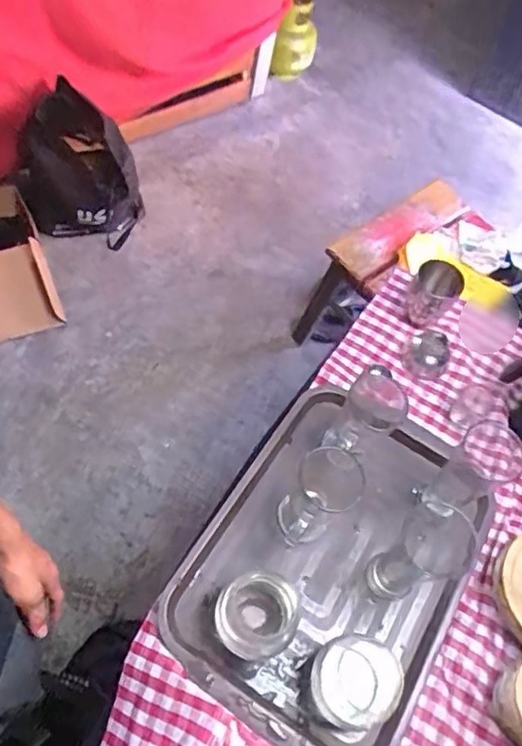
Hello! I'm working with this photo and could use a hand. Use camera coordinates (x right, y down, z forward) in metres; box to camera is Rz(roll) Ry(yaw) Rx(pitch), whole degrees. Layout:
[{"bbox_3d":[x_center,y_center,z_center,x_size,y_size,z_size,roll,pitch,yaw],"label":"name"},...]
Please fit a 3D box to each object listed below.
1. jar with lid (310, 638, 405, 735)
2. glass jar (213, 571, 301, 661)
[{"bbox_3d":[0.103,0.336,0.649,0.099,0.039,0.090,4,59,-6],"label":"jar with lid"},{"bbox_3d":[-0.004,0.277,0.674,0.084,0.069,0.088,4,59,-6],"label":"glass jar"}]

